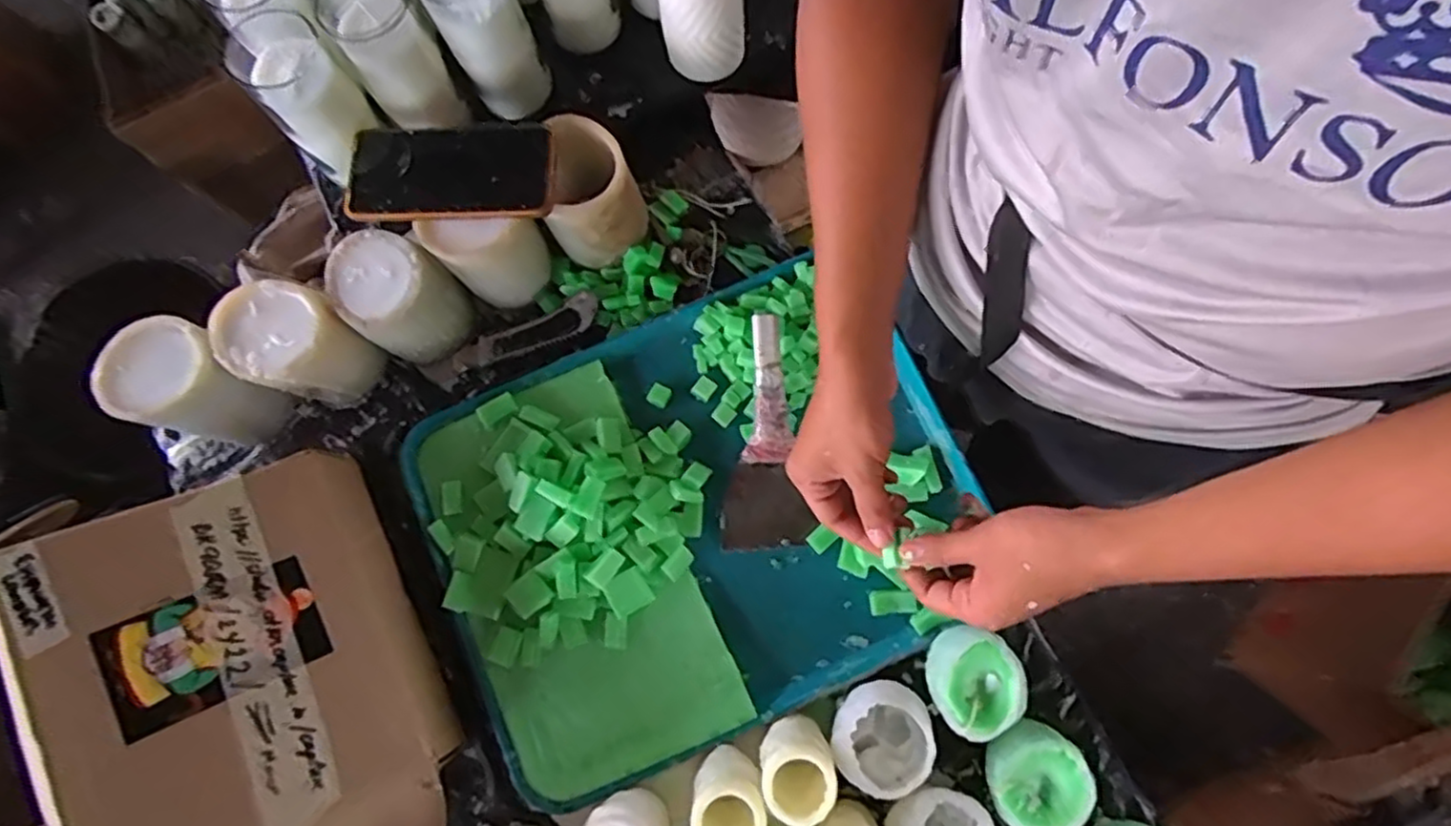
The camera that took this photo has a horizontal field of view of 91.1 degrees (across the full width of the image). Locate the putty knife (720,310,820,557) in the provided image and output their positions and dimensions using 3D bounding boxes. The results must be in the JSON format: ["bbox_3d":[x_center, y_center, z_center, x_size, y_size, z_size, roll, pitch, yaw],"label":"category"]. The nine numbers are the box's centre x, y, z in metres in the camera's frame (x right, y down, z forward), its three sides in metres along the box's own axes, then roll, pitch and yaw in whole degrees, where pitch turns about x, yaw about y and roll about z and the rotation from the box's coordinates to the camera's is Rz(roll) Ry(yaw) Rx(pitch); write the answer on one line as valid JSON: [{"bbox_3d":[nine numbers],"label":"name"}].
[{"bbox_3d":[0.038,0.017,0.610,0.074,0.026,0.197,2,92,2],"label":"putty knife"}]

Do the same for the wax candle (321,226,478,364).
[{"bbox_3d":[-0.269,-0.096,0.598,0.081,0.101,0.081,43,83,8],"label":"wax candle"}]

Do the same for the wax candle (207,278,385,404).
[{"bbox_3d":[-0.344,-0.055,0.583,0.074,0.103,0.078,0,79,1],"label":"wax candle"}]

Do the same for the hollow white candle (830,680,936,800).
[{"bbox_3d":[0.117,0.243,0.541,0.068,0.062,0.073,0,79,1],"label":"hollow white candle"}]

